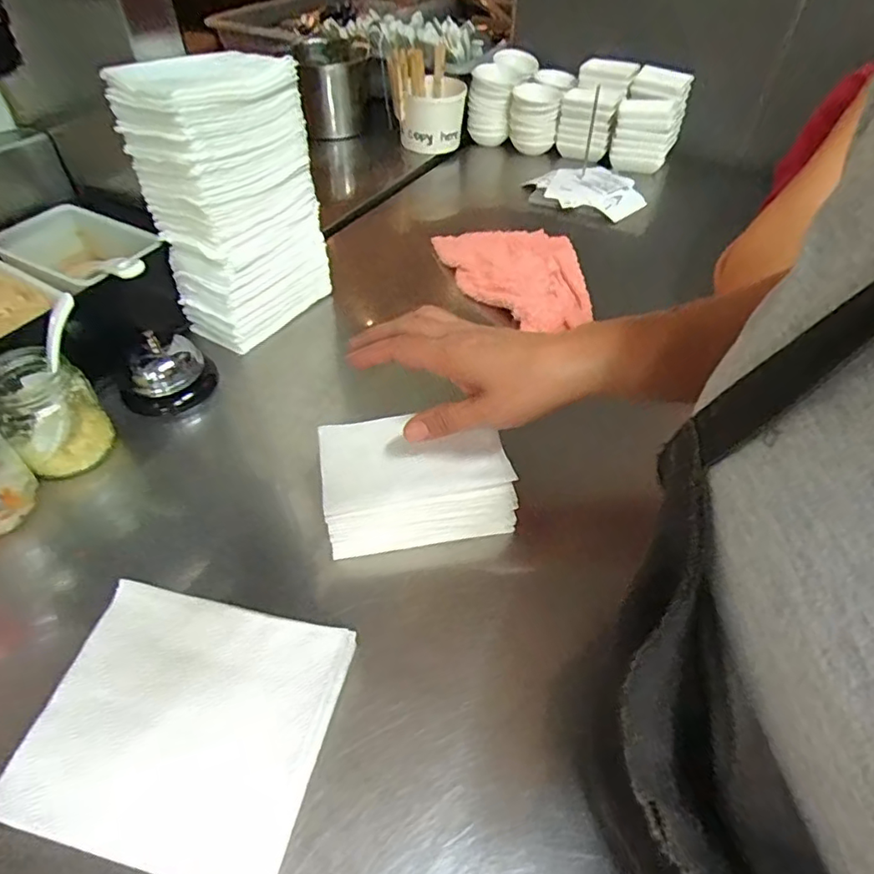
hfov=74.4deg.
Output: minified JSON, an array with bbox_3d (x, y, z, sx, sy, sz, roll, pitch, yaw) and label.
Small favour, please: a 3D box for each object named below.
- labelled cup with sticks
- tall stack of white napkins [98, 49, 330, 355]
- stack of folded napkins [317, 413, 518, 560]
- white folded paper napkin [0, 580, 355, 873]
[{"bbox_3d":[-0.014,-0.506,0.869,0.113,0.112,0.104,5,47,3],"label":"labelled cup with sticks"},{"bbox_3d":[-0.178,-0.211,0.519,0.078,0.215,0.135,26,52,21],"label":"tall stack of white napkins"},{"bbox_3d":[-0.016,0.031,0.409,0.127,0.046,0.088,-5,50,-11],"label":"stack of folded napkins"},{"bbox_3d":[-0.137,0.152,0.313,0.152,0.015,0.127,11,47,9],"label":"white folded paper napkin"}]

